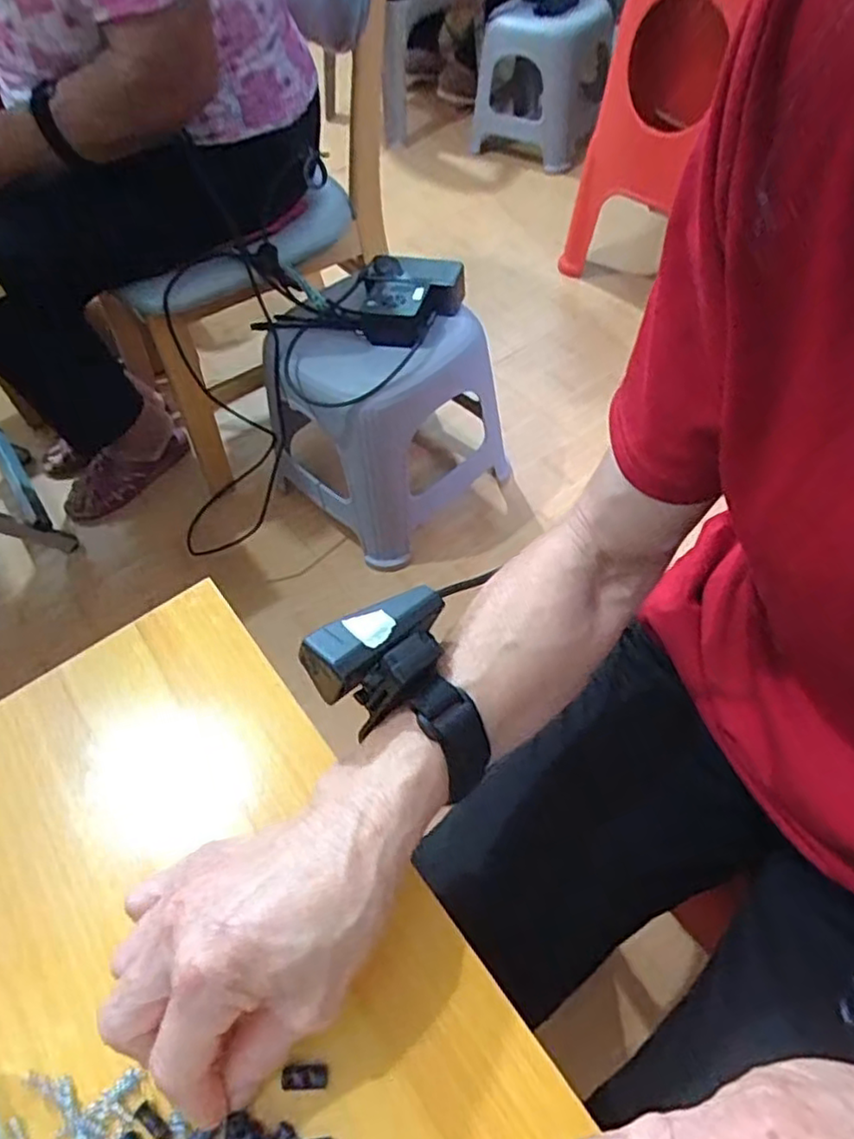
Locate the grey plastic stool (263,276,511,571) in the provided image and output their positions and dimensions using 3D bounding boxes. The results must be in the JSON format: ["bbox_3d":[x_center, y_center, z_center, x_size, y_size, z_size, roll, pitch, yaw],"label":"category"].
[{"bbox_3d":[-0.080,-0.252,0.999,0.279,0.339,0.304,-38,60,-21],"label":"grey plastic stool"}]

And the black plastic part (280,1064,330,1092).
[{"bbox_3d":[-0.051,0.211,0.278,0.019,0.004,0.009,5,53,-9],"label":"black plastic part"}]

